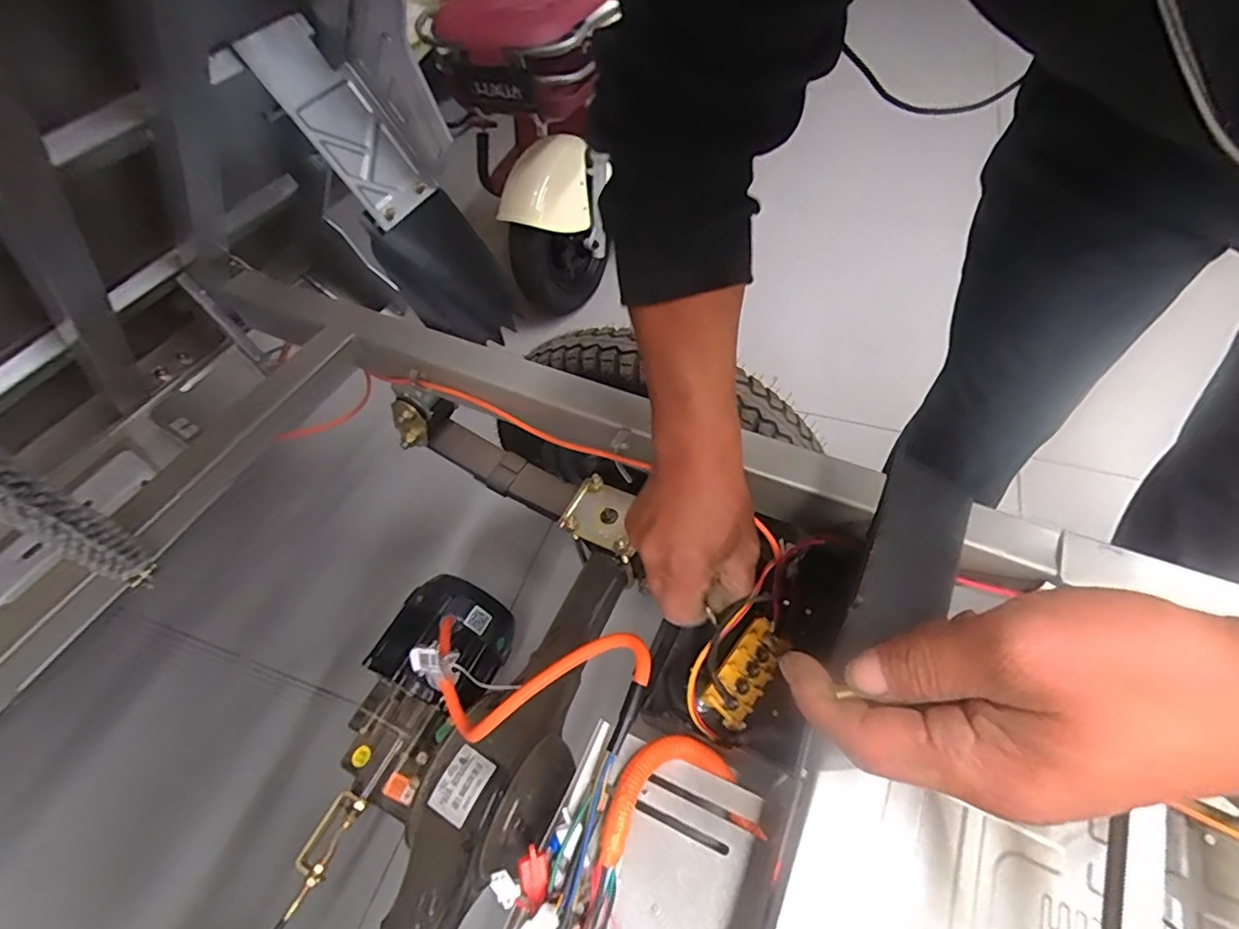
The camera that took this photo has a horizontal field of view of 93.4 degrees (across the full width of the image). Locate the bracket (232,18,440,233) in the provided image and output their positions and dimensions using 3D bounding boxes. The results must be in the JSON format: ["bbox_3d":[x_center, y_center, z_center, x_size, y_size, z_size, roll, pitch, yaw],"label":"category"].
[{"bbox_3d":[-0.302,-0.370,0.641,0.043,0.208,0.100,-5,40,53],"label":"bracket"}]

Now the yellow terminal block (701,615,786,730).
[{"bbox_3d":[0.097,0.160,0.457,0.037,0.023,0.082,34,63,9],"label":"yellow terminal block"}]

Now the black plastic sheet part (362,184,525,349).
[{"bbox_3d":[-0.208,-0.236,0.744,0.024,0.204,0.163,2,49,33],"label":"black plastic sheet part"}]

